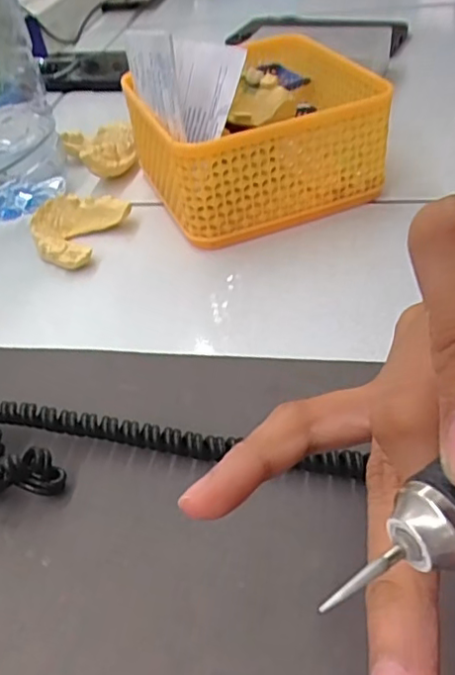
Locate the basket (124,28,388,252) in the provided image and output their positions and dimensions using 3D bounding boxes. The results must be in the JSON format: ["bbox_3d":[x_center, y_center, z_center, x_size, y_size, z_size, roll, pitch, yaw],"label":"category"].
[{"bbox_3d":[0.014,-0.127,0.376,0.132,0.066,0.132,-18,43,-12],"label":"basket"}]

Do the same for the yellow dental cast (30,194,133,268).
[{"bbox_3d":[-0.091,-0.064,0.355,0.048,0.021,0.053,15,46,22],"label":"yellow dental cast"}]

